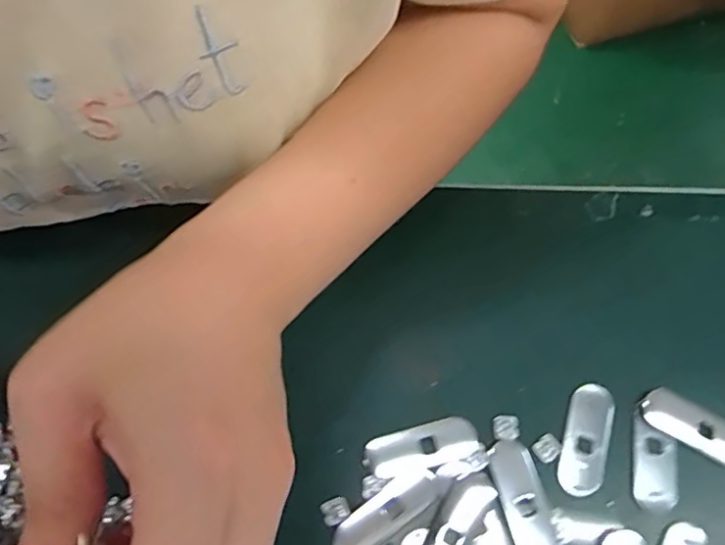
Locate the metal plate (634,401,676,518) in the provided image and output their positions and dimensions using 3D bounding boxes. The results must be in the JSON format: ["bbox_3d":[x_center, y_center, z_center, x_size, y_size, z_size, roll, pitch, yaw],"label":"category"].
[{"bbox_3d":[0.135,0.087,0.269,0.019,0.004,0.045,9,70,1],"label":"metal plate"}]

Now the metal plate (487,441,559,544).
[{"bbox_3d":[0.072,0.102,0.259,0.020,0.004,0.050,-12,71,-7],"label":"metal plate"}]

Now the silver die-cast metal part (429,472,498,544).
[{"bbox_3d":[0.040,0.111,0.252,0.016,0.004,0.053,34,72,9],"label":"silver die-cast metal part"}]

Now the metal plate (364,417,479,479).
[{"bbox_3d":[0.027,0.079,0.265,0.050,0.004,0.018,-15,71,-8],"label":"metal plate"}]

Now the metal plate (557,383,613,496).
[{"bbox_3d":[0.104,0.077,0.269,0.020,0.004,0.050,17,70,4],"label":"metal plate"}]

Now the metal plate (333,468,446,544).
[{"bbox_3d":[0.011,0.104,0.255,0.053,0.004,0.017,-32,74,-13],"label":"metal plate"}]

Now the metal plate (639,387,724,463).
[{"bbox_3d":[0.158,0.073,0.272,0.054,0.004,0.019,31,72,8],"label":"metal plate"}]

